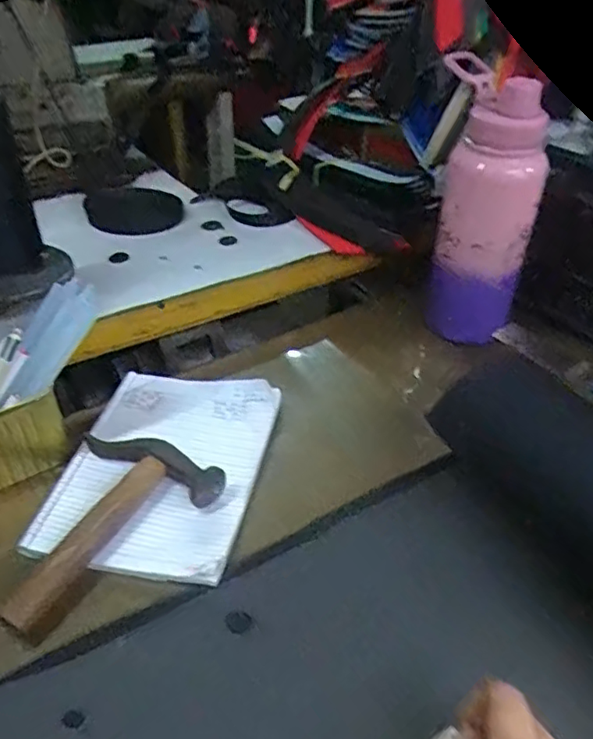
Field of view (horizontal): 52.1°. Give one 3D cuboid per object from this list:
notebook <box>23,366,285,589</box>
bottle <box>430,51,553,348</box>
[{"bbox_3d":[-0.107,0.076,0.494,0.147,0.029,0.189,8,38,9],"label":"notebook"},{"bbox_3d":[0.184,-0.155,0.606,0.095,0.247,0.072,7,38,8],"label":"bottle"}]

